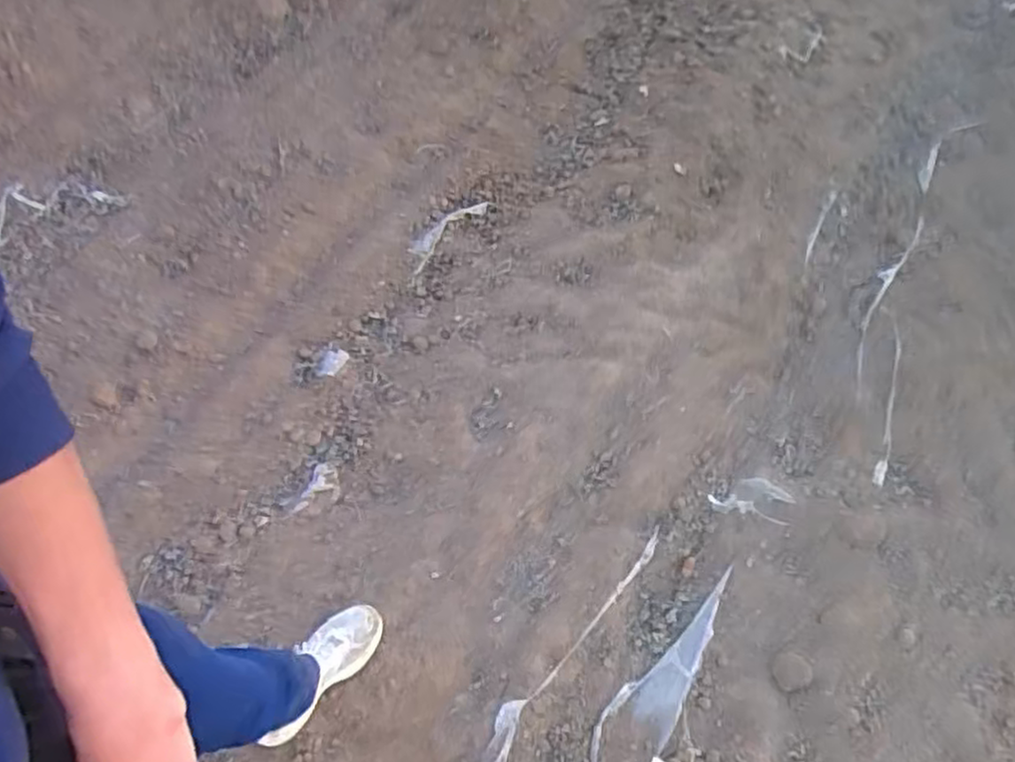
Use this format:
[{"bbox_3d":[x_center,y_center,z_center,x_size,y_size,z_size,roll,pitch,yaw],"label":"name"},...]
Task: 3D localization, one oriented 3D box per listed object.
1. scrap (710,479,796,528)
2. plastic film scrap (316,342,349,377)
[{"bbox_3d":[0.530,0.254,1.522,0.170,0.016,0.096,14,64,4],"label":"scrap"},{"bbox_3d":[-0.403,-0.043,1.585,0.056,0.010,0.081,33,67,12],"label":"plastic film scrap"}]

